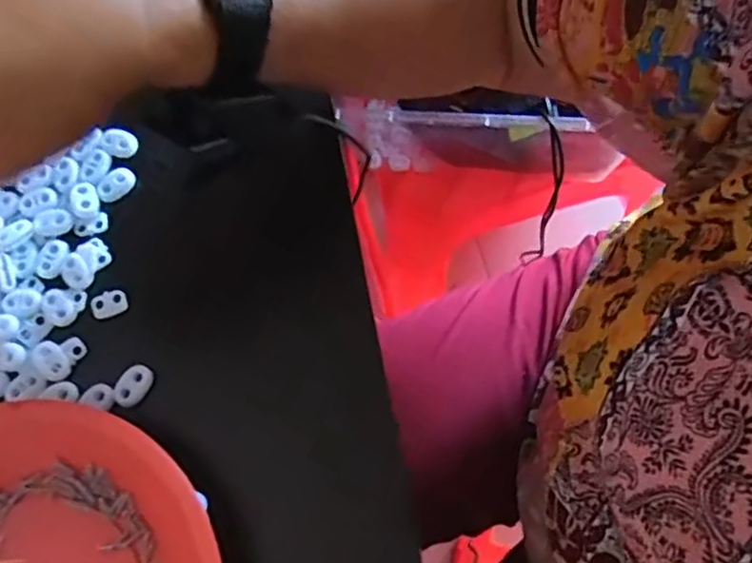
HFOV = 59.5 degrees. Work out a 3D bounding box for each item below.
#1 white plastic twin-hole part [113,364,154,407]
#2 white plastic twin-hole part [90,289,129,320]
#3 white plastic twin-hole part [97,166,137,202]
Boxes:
[{"bbox_3d":[-0.126,0.053,0.341,0.016,0.004,0.022,35,75,12],"label":"white plastic twin-hole part"},{"bbox_3d":[-0.146,0.013,0.360,0.019,0.004,0.014,-18,72,-6],"label":"white plastic twin-hole part"},{"bbox_3d":[-0.150,-0.056,0.379,0.023,0.004,0.015,-42,76,-13],"label":"white plastic twin-hole part"}]

